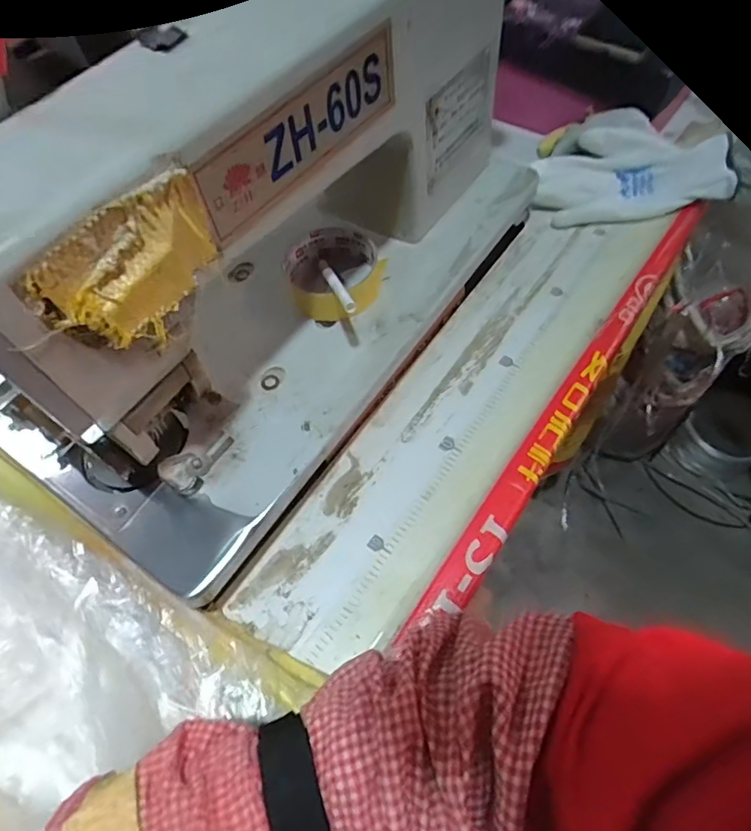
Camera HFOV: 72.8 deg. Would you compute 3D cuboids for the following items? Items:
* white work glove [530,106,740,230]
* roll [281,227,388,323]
[{"bbox_3d":[0.271,-0.256,0.534,0.194,0.053,0.125,9,61,7],"label":"white work glove"},{"bbox_3d":[-0.038,-0.123,0.437,0.076,0.032,0.086,-34,64,-16],"label":"roll"}]

